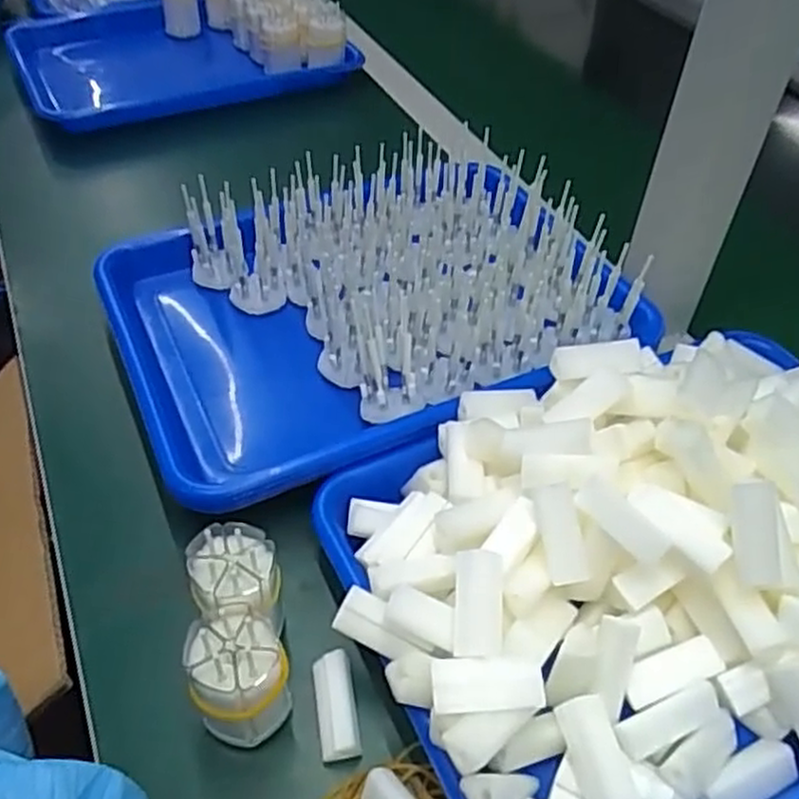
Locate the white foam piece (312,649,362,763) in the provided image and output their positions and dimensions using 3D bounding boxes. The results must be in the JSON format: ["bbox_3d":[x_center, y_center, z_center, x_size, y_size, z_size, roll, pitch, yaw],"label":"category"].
[{"bbox_3d":[-0.030,0.142,0.351,0.018,0.011,0.047,-7,48,-9],"label":"white foam piece"}]

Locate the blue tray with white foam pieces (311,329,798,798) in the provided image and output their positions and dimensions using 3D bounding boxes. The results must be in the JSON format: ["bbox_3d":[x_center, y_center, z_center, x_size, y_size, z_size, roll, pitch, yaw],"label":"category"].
[{"bbox_3d":[0.134,0.071,0.367,0.313,0.091,0.242,-15,49,-17],"label":"blue tray with white foam pieces"}]

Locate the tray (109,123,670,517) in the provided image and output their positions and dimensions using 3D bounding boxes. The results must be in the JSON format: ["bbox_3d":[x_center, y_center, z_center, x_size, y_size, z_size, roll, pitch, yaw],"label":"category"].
[{"bbox_3d":[-0.021,-0.071,0.509,0.325,0.076,0.241,-19,51,-19],"label":"tray"}]

